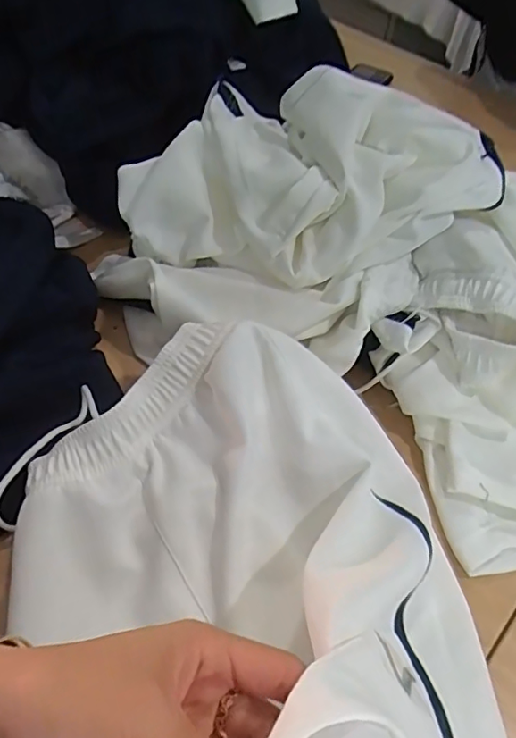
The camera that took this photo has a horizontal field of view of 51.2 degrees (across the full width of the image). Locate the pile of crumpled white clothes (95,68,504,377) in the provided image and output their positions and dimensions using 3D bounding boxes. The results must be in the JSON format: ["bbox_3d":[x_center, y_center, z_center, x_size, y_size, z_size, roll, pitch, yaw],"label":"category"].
[{"bbox_3d":[0.021,-0.154,0.515,0.279,0.164,0.277,3,51,-4],"label":"pile of crumpled white clothes"}]

